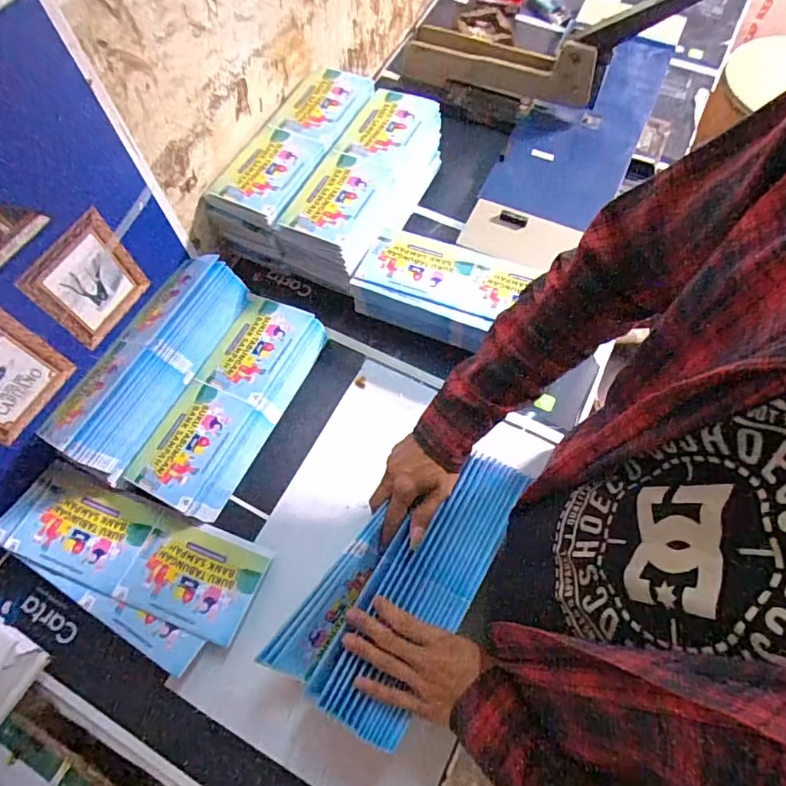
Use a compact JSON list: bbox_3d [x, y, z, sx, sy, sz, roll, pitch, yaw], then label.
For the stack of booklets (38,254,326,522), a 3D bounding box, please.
[{"bbox_3d":[-0.273,-0.025,0.662,0.237,0.098,0.303,25,69,12],"label":"stack of booklets"}]

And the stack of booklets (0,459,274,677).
[{"bbox_3d":[-0.332,0.199,0.622,0.339,0.023,0.147,24,69,12],"label":"stack of booklets"}]

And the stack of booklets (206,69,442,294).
[{"bbox_3d":[-0.090,-0.337,0.786,0.241,0.116,0.321,26,69,12],"label":"stack of booklets"}]

